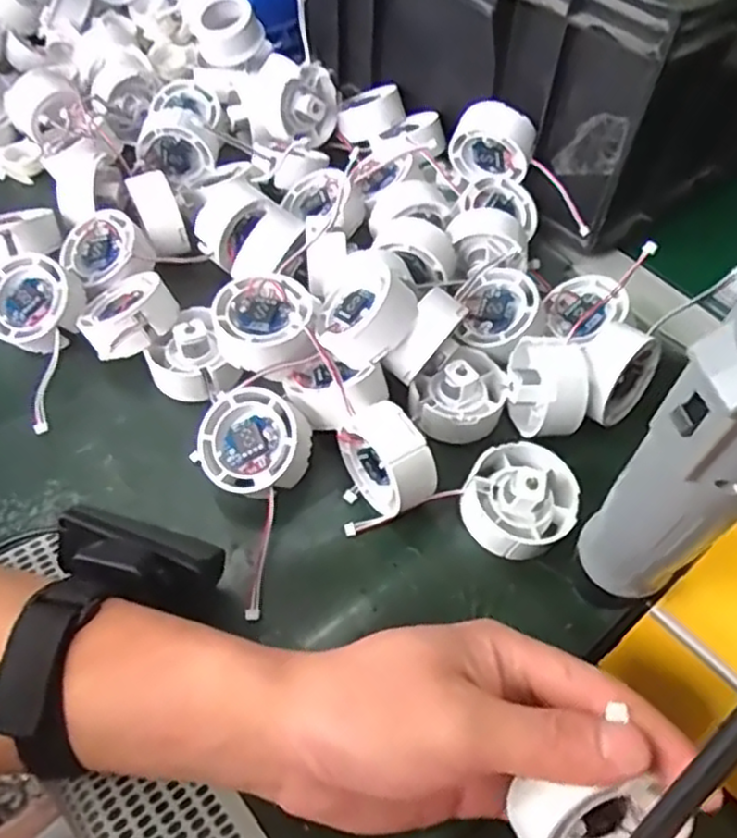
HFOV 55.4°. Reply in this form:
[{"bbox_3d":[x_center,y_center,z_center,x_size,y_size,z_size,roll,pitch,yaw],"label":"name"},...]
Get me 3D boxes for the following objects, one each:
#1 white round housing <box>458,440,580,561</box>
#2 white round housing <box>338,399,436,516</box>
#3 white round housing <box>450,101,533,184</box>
[{"bbox_3d":[0.076,0.037,0.350,0.054,0.031,0.057,1,55,-1],"label":"white round housing"},{"bbox_3d":[0.009,0.021,0.357,0.033,0.044,0.047,-23,58,-17],"label":"white round housing"},{"bbox_3d":[0.085,-0.184,0.471,0.052,0.049,0.023,20,56,12],"label":"white round housing"}]

